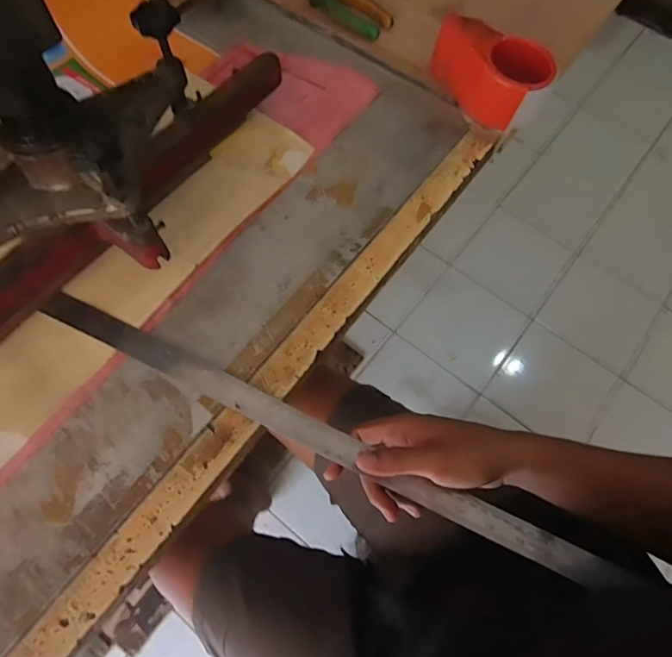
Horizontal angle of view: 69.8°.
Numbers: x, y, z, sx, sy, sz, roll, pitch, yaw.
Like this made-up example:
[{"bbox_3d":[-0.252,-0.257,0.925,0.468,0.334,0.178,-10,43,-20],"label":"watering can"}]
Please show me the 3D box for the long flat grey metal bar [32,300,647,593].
[{"bbox_3d":[-0.020,0.091,0.418,0.543,0.012,0.027,25,67,8],"label":"long flat grey metal bar"}]

